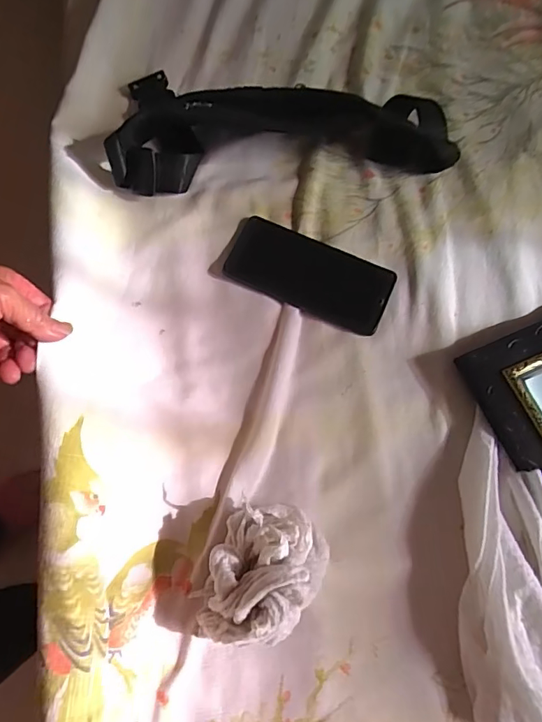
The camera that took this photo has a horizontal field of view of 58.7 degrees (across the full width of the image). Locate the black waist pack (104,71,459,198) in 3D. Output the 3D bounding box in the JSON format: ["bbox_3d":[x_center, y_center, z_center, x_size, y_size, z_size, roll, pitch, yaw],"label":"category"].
[{"bbox_3d":[0.013,-0.234,0.487,0.352,0.086,0.078,-8,72,-5],"label":"black waist pack"}]

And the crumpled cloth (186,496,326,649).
[{"bbox_3d":[-0.007,0.163,0.364,0.089,0.066,0.110,25,72,6],"label":"crumpled cloth"}]

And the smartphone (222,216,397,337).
[{"bbox_3d":[0.039,-0.087,0.476,0.159,0.007,0.075,24,72,5],"label":"smartphone"}]

